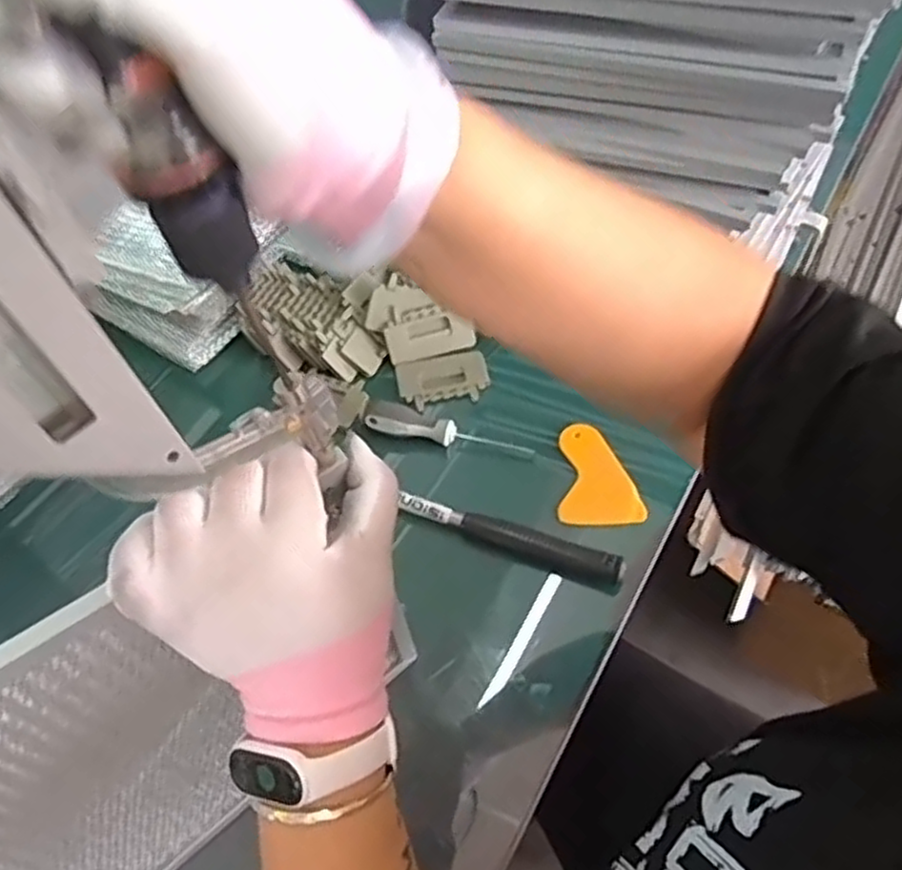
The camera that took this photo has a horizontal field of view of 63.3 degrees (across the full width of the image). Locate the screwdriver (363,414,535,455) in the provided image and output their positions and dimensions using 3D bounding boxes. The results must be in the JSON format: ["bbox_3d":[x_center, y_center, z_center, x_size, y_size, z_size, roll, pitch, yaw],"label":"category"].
[{"bbox_3d":[-0.002,-0.001,0.664,0.150,0.022,0.021,10,55,-4],"label":"screwdriver"}]

